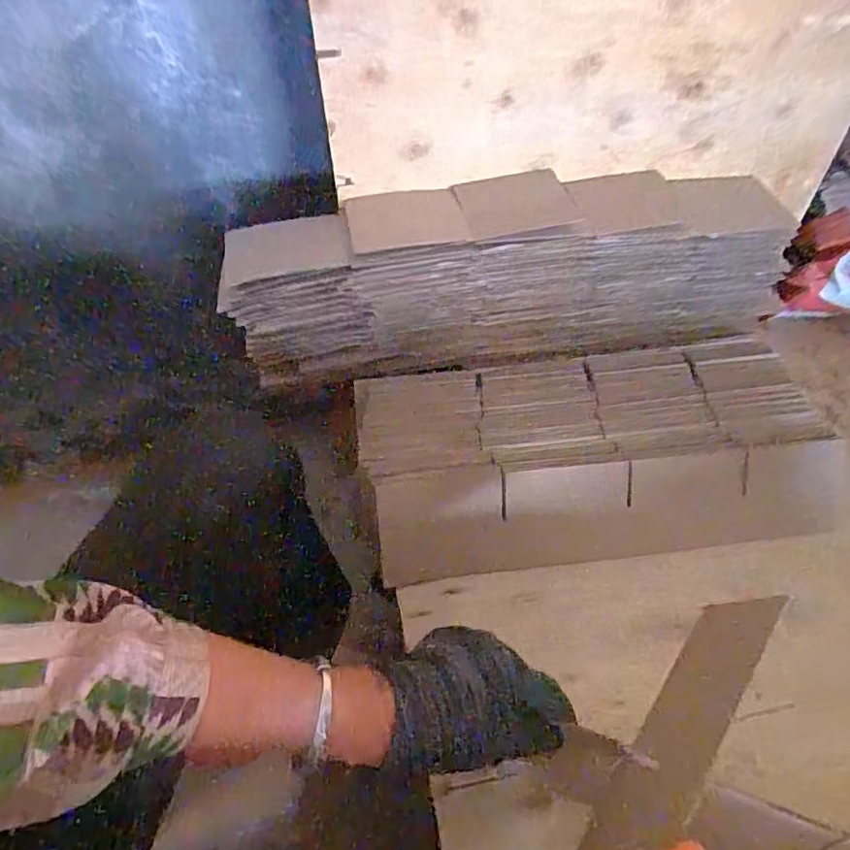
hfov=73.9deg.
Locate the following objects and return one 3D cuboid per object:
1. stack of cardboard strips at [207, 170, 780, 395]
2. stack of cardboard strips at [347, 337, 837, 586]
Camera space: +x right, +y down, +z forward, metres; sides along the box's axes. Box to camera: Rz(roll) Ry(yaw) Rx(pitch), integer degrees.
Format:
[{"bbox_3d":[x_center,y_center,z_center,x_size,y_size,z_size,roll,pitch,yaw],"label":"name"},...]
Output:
[{"bbox_3d":[0.107,-0.175,0.673,0.651,0.167,0.128,-7,51,-3],"label":"stack of cardboard strips"},{"bbox_3d":[0.189,0.035,0.648,0.522,0.100,0.242,-8,51,-3],"label":"stack of cardboard strips"}]

